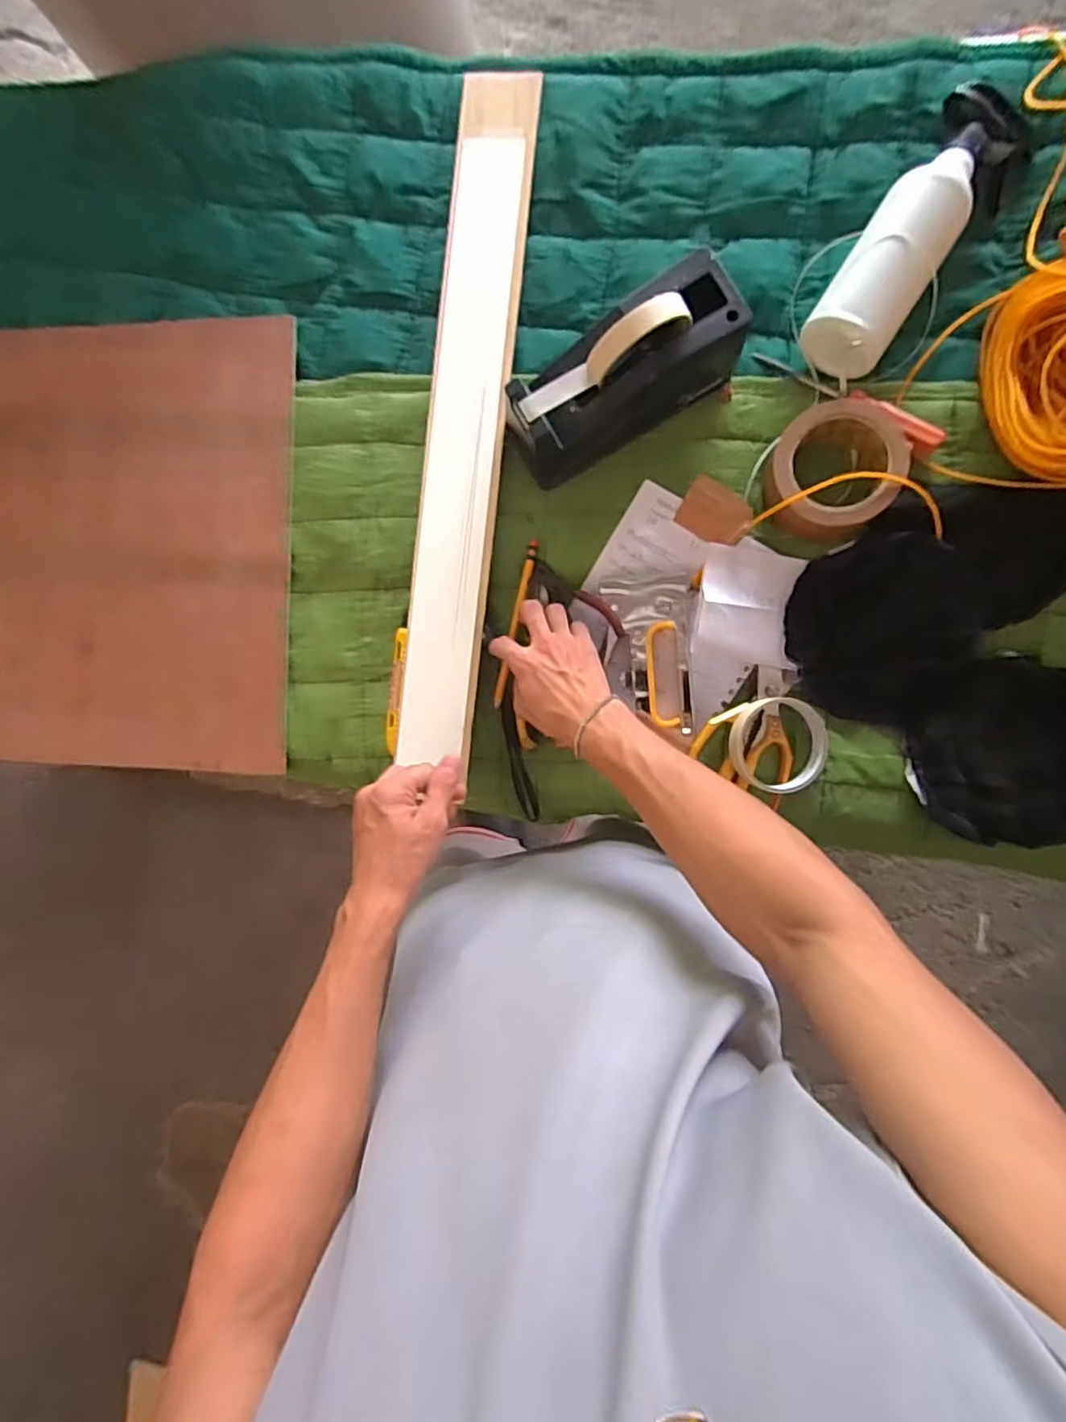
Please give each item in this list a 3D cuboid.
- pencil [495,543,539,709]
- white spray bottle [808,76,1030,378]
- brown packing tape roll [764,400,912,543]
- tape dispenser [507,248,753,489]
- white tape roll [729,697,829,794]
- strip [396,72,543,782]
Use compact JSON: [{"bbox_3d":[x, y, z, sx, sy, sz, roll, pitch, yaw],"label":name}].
[{"bbox_3d":[-0.017,-0.084,0.612,0.010,0.011,0.162,12,90,7],"label":"pencil"},{"bbox_3d":[0.323,-0.400,0.536,0.082,0.063,0.240,33,95,6],"label":"white spray bottle"},{"bbox_3d":[0.258,-0.203,0.548,0.104,0.044,0.104,0,90,7],"label":"brown packing tape roll"},{"bbox_3d":[0.076,-0.285,0.546,0.204,0.101,0.081,-29,87,7],"label":"tape dispenser"},{"bbox_3d":[0.220,0.030,0.573,0.086,0.025,0.084,0,90,7],"label":"white tape roll"},{"bbox_3d":[-0.063,-0.275,0.601,0.076,0.012,0.631,6,89,7],"label":"strip"}]

